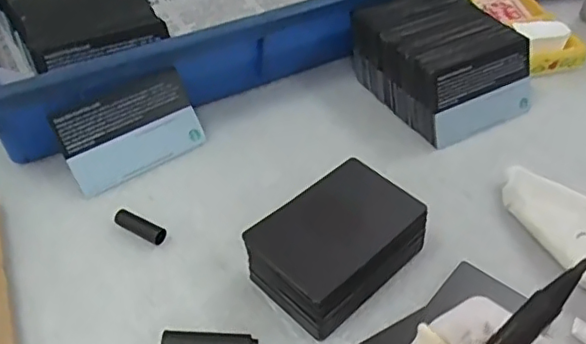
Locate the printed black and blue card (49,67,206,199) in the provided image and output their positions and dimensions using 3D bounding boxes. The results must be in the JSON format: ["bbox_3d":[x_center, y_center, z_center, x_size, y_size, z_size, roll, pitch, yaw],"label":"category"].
[{"bbox_3d":[-0.100,-0.027,0.364,0.083,0.056,0.004,-30,14,-26],"label":"printed black and blue card"}]

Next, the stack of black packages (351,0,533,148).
[{"bbox_3d":[0.105,-0.079,0.417,0.089,0.052,0.107,-24,50,-24],"label":"stack of black packages"}]

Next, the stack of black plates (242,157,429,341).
[{"bbox_3d":[0.024,0.038,0.313,0.084,0.032,0.063,-34,55,-30],"label":"stack of black plates"}]

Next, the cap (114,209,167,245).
[{"bbox_3d":[-0.086,0.031,0.331,0.032,0.009,0.010,22,48,19],"label":"cap"}]

